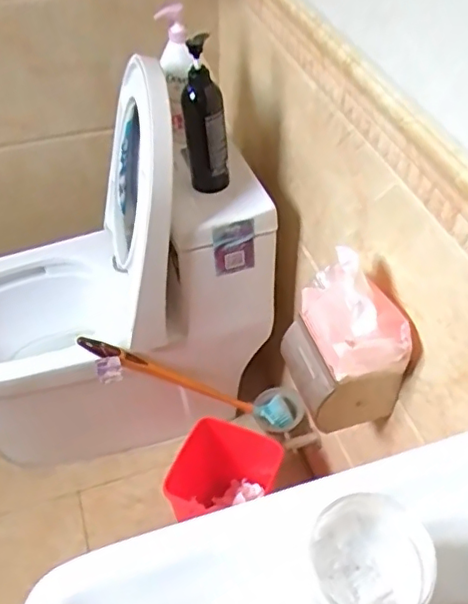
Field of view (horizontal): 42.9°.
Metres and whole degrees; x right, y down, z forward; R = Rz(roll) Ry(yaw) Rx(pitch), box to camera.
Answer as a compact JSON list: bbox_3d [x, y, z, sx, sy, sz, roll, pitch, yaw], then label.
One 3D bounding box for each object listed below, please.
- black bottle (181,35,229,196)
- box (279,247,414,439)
[{"bbox_3d":[-0.045,-0.281,0.926,0.064,0.246,0.058,-10,47,-9],"label":"black bottle"},{"bbox_3d":[0.147,0.058,0.825,0.127,0.216,0.163,-18,49,-16],"label":"box"}]

